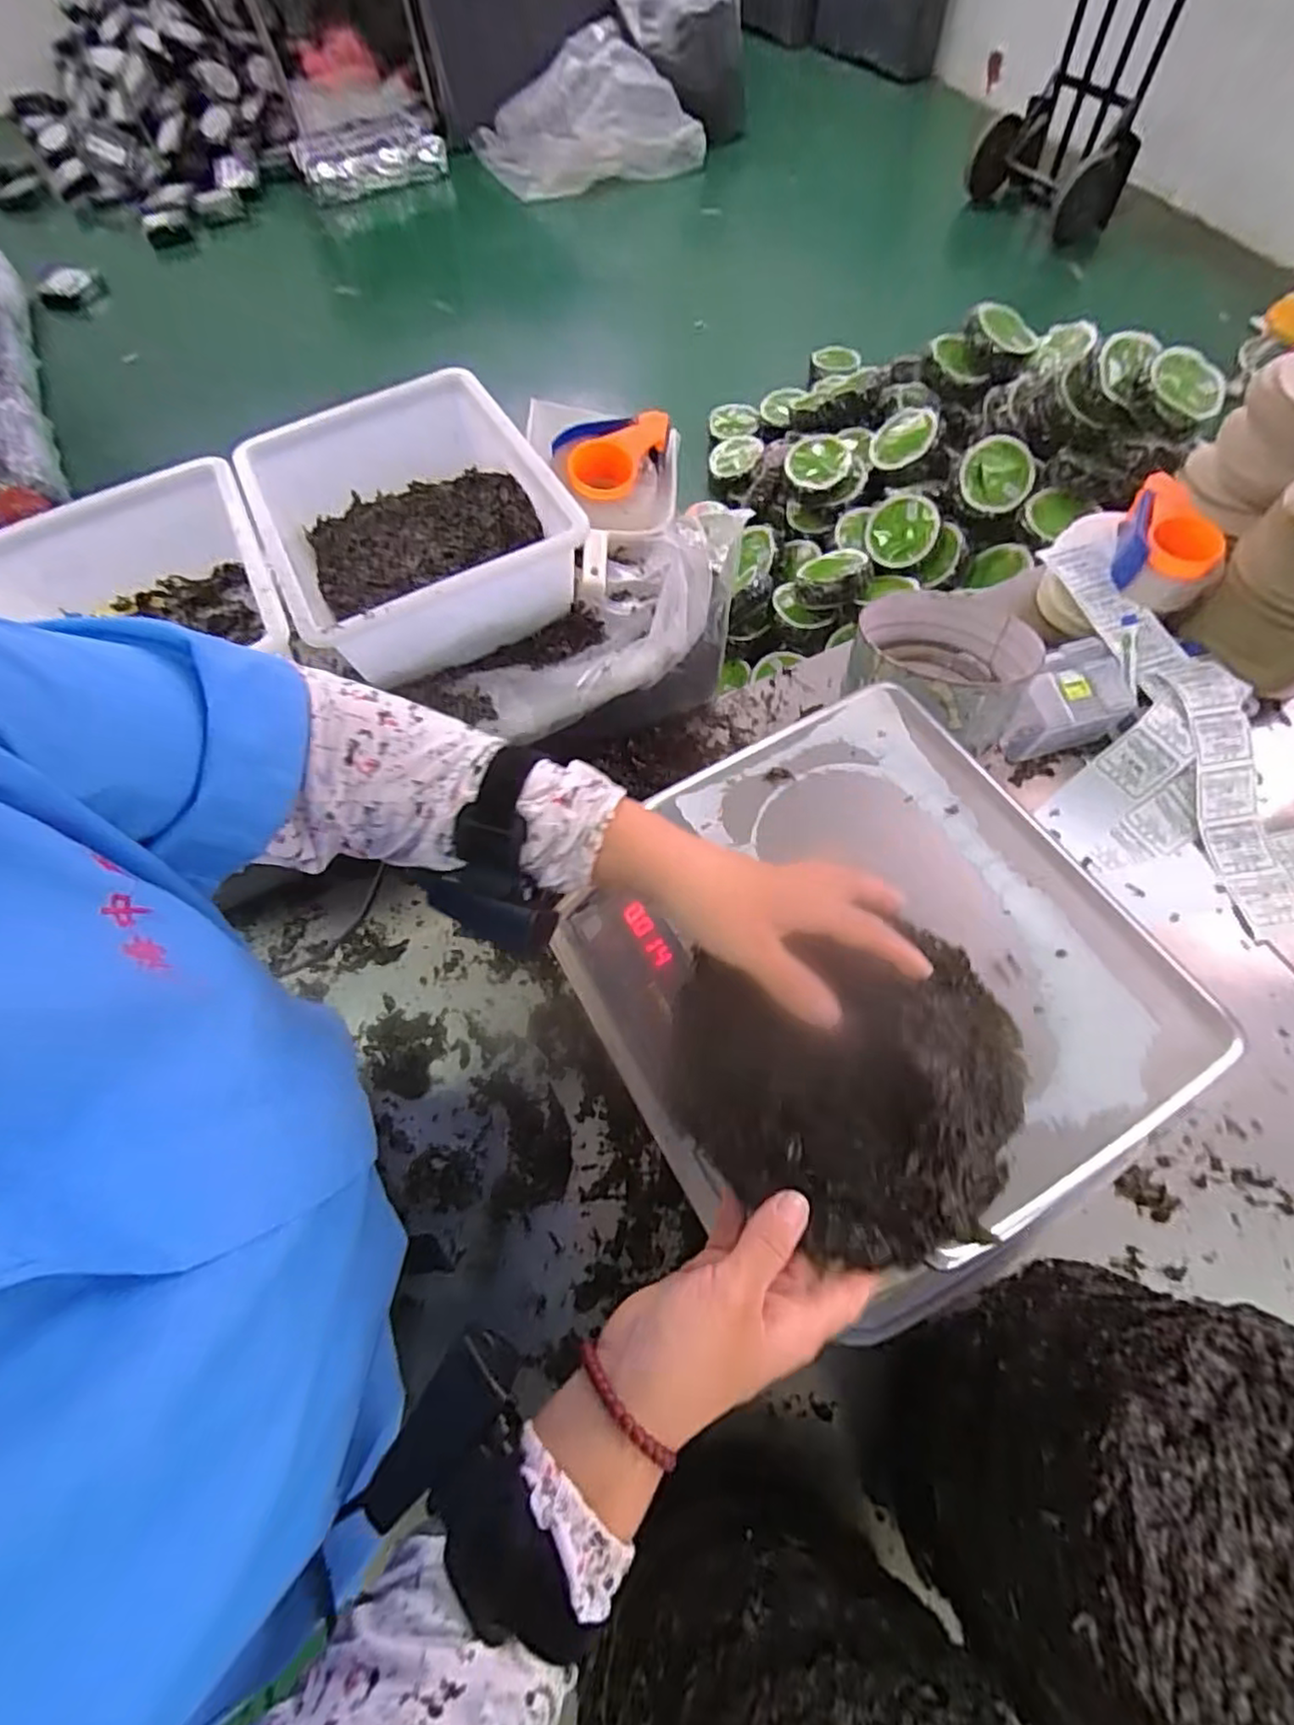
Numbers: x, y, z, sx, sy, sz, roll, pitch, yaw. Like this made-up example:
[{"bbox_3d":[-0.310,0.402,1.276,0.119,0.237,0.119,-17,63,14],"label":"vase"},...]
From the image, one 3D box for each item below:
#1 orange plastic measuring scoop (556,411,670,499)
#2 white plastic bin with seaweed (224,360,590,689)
[{"bbox_3d":[-0.034,-0.482,0.816,0.136,0.058,0.095,-19,90,-4],"label":"orange plastic measuring scoop"},{"bbox_3d":[-0.252,-0.363,0.719,0.279,0.107,0.377,-26,65,-10],"label":"white plastic bin with seaweed"}]

